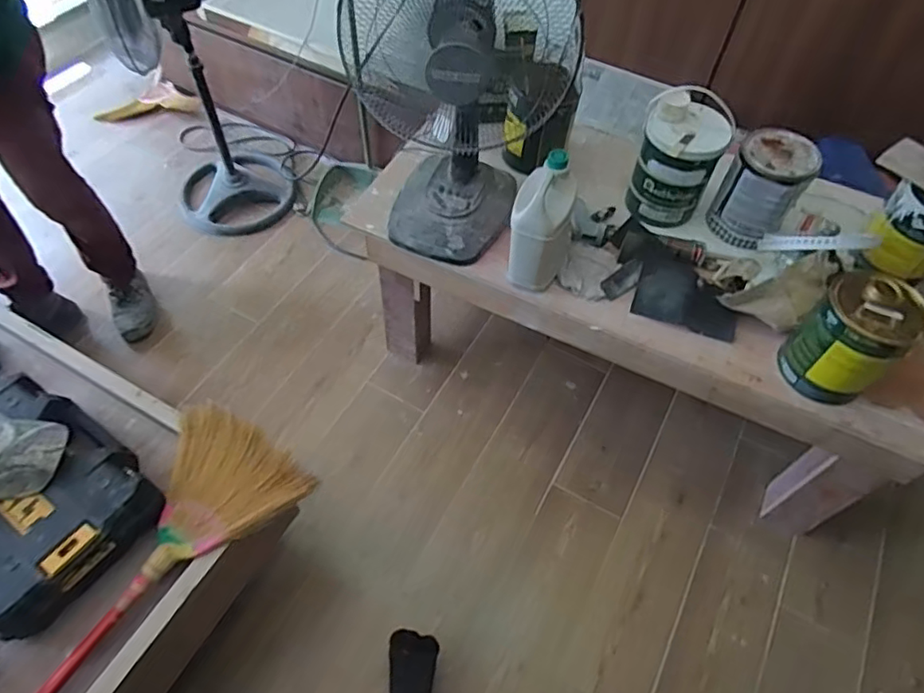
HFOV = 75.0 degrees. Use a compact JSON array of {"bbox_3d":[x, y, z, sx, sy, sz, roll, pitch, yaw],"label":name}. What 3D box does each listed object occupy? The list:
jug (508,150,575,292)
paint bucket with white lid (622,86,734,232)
[{"bbox_3d":[0.161,-0.245,1.200,0.115,0.233,0.156,13,56,6],"label":"jug"},{"bbox_3d":[0.465,-0.405,1.326,0.170,0.261,0.170,2,56,-2],"label":"paint bucket with white lid"}]

